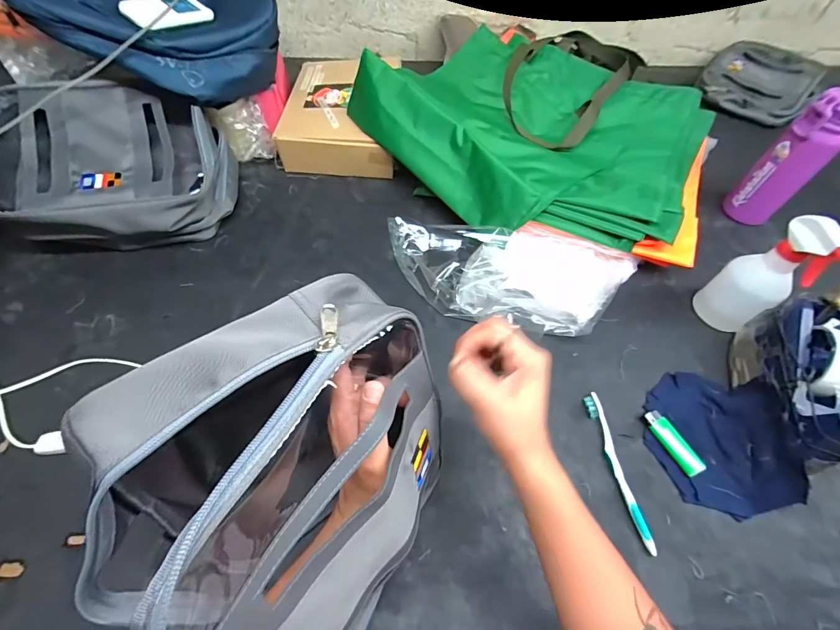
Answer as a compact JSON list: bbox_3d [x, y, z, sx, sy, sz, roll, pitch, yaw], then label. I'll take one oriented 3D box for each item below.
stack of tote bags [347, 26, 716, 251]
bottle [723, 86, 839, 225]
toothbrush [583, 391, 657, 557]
[{"bbox_3d":[0.230,-0.337,0.698,0.537,0.128,0.474,38,63,20],"label":"stack of tote bags"},{"bbox_3d":[0.601,-0.249,0.623,0.064,0.218,0.065,12,56,4],"label":"bottle"},{"bbox_3d":[0.233,0.179,0.459,0.018,0.011,0.177,-4,56,-7],"label":"toothbrush"}]

